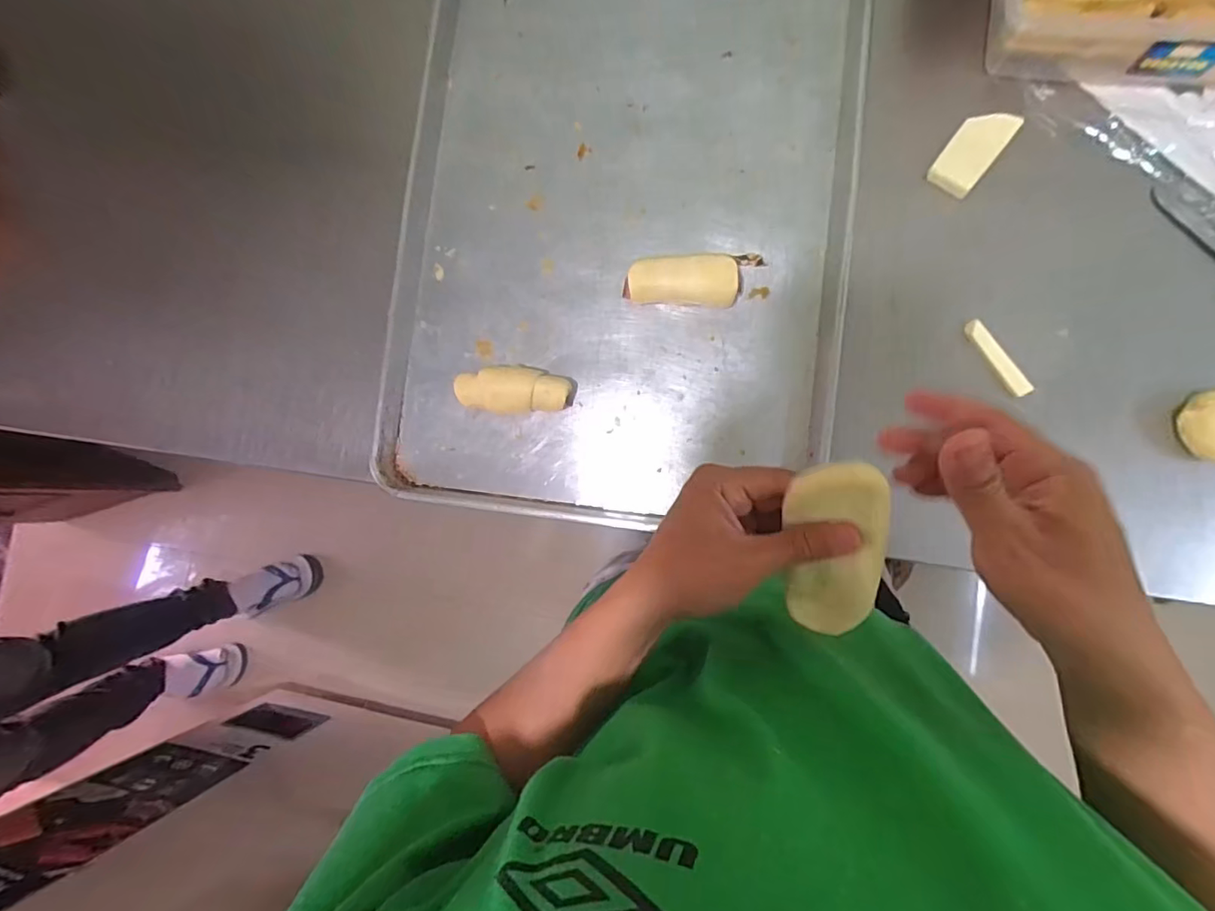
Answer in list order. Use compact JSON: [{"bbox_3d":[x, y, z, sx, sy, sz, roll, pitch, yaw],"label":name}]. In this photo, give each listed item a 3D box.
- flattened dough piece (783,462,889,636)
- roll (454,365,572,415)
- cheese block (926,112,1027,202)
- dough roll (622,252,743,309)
[{"bbox_3d":[0.129,0.057,0.319,0.049,0.025,0.111,-1,117,9],"label":"flattened dough piece"},{"bbox_3d":[-0.084,-0.061,0.509,0.103,0.036,0.043,0,86,9],"label":"roll"},{"bbox_3d":[0.317,-0.264,0.479,0.039,0.020,0.070,38,92,9],"label":"cheese block"},{"bbox_3d":[0.068,-0.154,0.489,0.101,0.045,0.042,6,87,9],"label":"dough roll"}]

